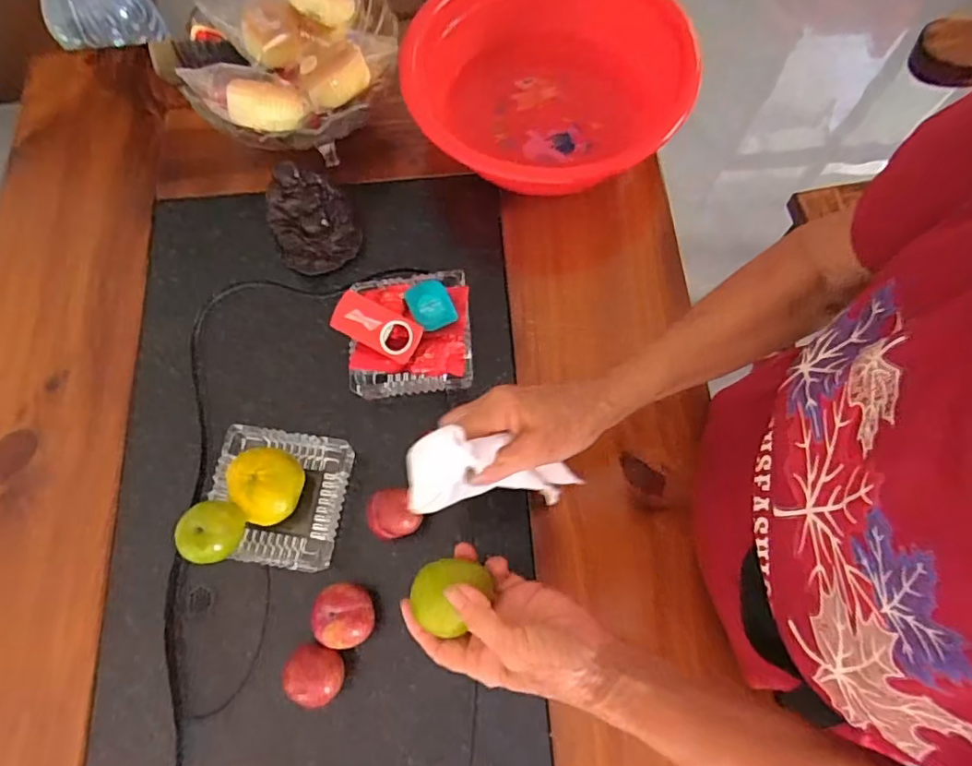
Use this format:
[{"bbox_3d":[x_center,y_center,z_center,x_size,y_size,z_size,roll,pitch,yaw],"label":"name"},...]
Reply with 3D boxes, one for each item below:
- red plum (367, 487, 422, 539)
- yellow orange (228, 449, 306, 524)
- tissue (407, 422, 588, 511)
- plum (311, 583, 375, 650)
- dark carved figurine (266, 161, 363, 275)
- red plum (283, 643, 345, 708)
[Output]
[{"bbox_3d":[-0.085,0.121,0.533,0.044,0.039,0.044,-1,72,2],"label":"red plum"},{"bbox_3d":[-0.202,0.093,0.535,0.064,0.049,0.071,-35,74,-9],"label":"yellow orange"},{"bbox_3d":[0.004,0.058,0.388,0.115,0.094,0.038,-7,72,0],"label":"tissue"},{"bbox_3d":[-0.122,0.203,0.508,0.050,0.046,0.051,-4,72,1],"label":"plum"},{"bbox_3d":[-0.180,-0.168,0.594,0.085,0.088,0.070,-28,73,-7],"label":"dark carved figurine"},{"bbox_3d":[-0.145,0.248,0.495,0.049,0.040,0.046,-1,72,2],"label":"red plum"}]

